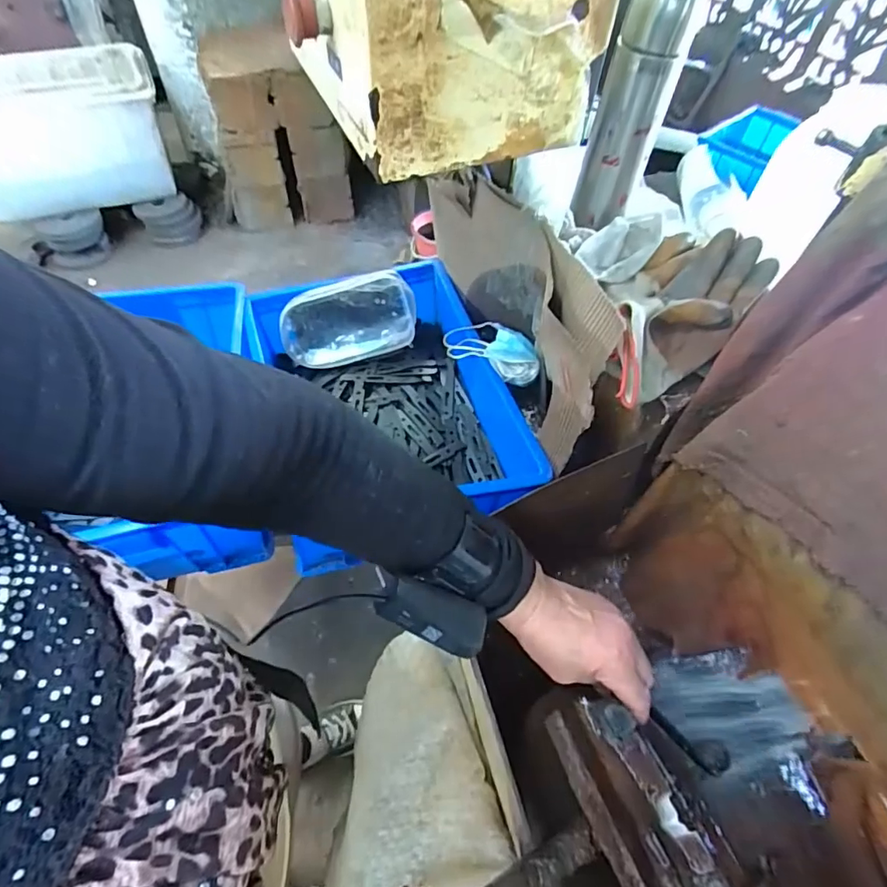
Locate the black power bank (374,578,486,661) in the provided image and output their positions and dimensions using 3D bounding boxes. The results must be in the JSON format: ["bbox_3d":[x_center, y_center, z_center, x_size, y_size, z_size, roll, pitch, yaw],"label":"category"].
[{"bbox_3d":[-0.005,0.112,0.332,0.072,0.019,0.028,29,56,-14],"label":"black power bank"}]

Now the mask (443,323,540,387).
[{"bbox_3d":[0.063,-0.126,0.676,0.134,0.043,0.053,29,60,16],"label":"mask"}]

